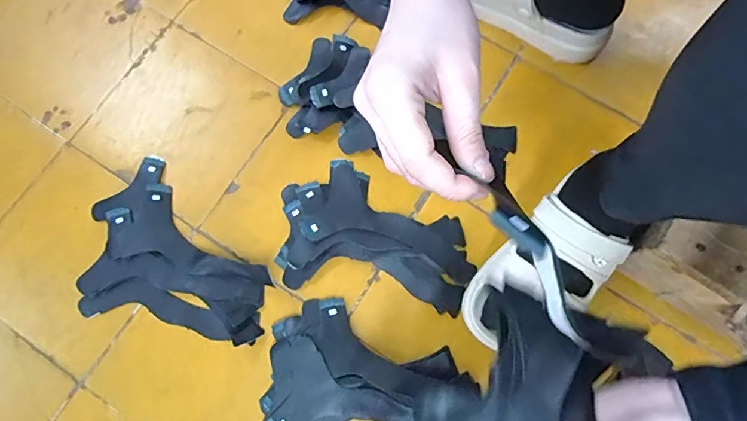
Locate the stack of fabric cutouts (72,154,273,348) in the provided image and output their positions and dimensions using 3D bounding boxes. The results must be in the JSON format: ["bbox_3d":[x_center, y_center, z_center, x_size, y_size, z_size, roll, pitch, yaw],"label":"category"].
[{"bbox_3d":[-0.232,0.072,0.518,0.236,0.014,0.157,43,80,9],"label":"stack of fabric cutouts"}]

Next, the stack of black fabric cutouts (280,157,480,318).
[{"bbox_3d":[0.003,0.024,0.532,0.216,0.014,0.147,9,76,2],"label":"stack of black fabric cutouts"}]

